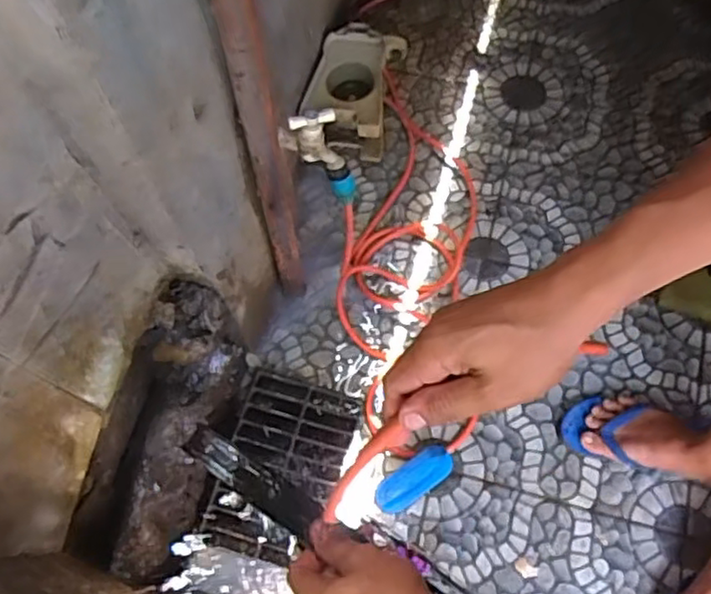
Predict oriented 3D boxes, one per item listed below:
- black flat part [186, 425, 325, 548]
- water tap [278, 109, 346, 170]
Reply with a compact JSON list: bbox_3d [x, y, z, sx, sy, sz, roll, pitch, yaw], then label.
[{"bbox_3d":[-0.100,0.159,0.590,0.194,0.019,0.030,18,65,46],"label":"black flat part"},{"bbox_3d":[-0.062,-0.211,0.870,0.085,0.090,0.036,2,67,3],"label":"water tap"}]

